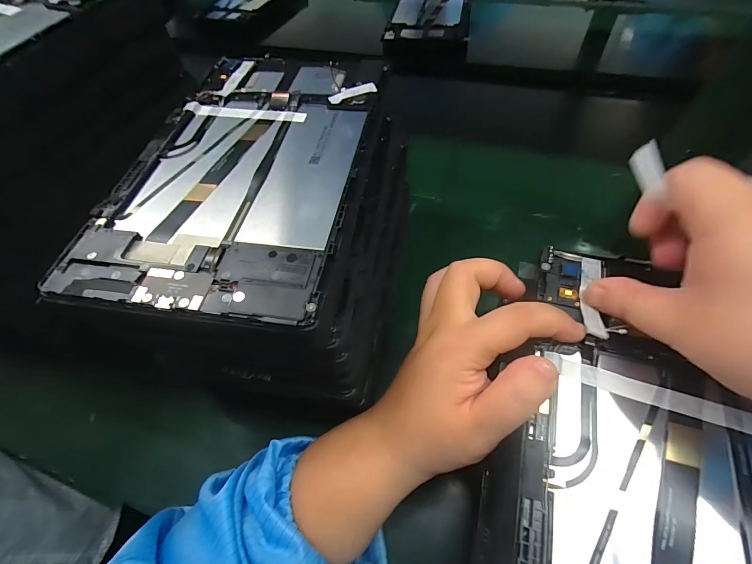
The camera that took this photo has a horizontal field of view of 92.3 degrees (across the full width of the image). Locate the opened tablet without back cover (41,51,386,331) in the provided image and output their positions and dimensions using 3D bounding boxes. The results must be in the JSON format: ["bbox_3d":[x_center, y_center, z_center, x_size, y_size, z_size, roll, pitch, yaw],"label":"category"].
[{"bbox_3d":[-0.081,-0.084,0.237,0.142,0.007,0.237,6,57,9],"label":"opened tablet without back cover"}]

